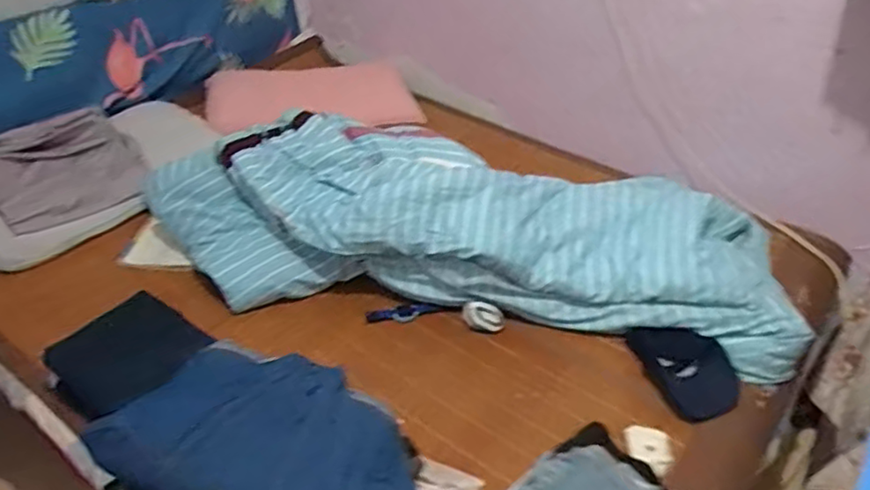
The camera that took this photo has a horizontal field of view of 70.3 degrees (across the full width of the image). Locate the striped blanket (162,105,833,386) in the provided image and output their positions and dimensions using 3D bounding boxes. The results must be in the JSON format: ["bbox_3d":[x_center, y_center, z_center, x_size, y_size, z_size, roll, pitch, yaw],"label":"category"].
[{"bbox_3d":[0.063,-0.041,1.444,1.494,0.263,0.456,8,40,6],"label":"striped blanket"}]

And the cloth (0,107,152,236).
[{"bbox_3d":[-0.952,-0.208,1.590,0.265,0.155,0.403,29,46,28],"label":"cloth"}]

